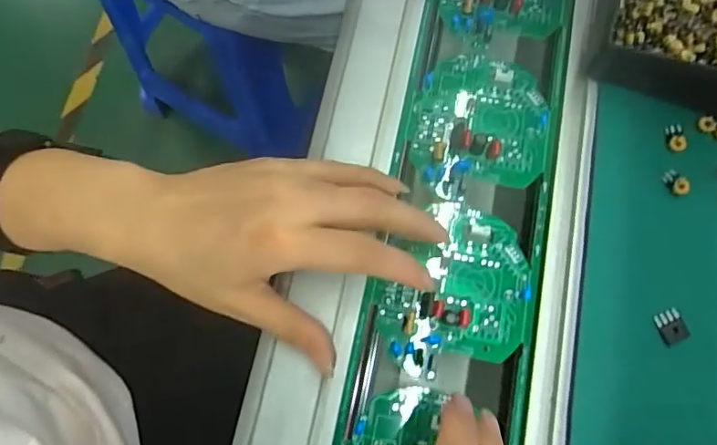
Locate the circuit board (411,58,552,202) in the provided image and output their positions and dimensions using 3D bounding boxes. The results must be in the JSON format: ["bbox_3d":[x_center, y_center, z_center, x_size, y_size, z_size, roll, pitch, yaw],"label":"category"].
[{"bbox_3d":[0.074,-0.060,0.316,0.081,0.011,0.091,4,74,-1],"label":"circuit board"}]

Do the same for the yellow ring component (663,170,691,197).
[{"bbox_3d":[0.182,-0.022,0.298,0.010,0.007,0.016,-43,80,-12],"label":"yellow ring component"}]

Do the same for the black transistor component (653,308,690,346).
[{"bbox_3d":[0.166,0.055,0.275,0.014,0.004,0.016,-19,76,-7],"label":"black transistor component"}]

